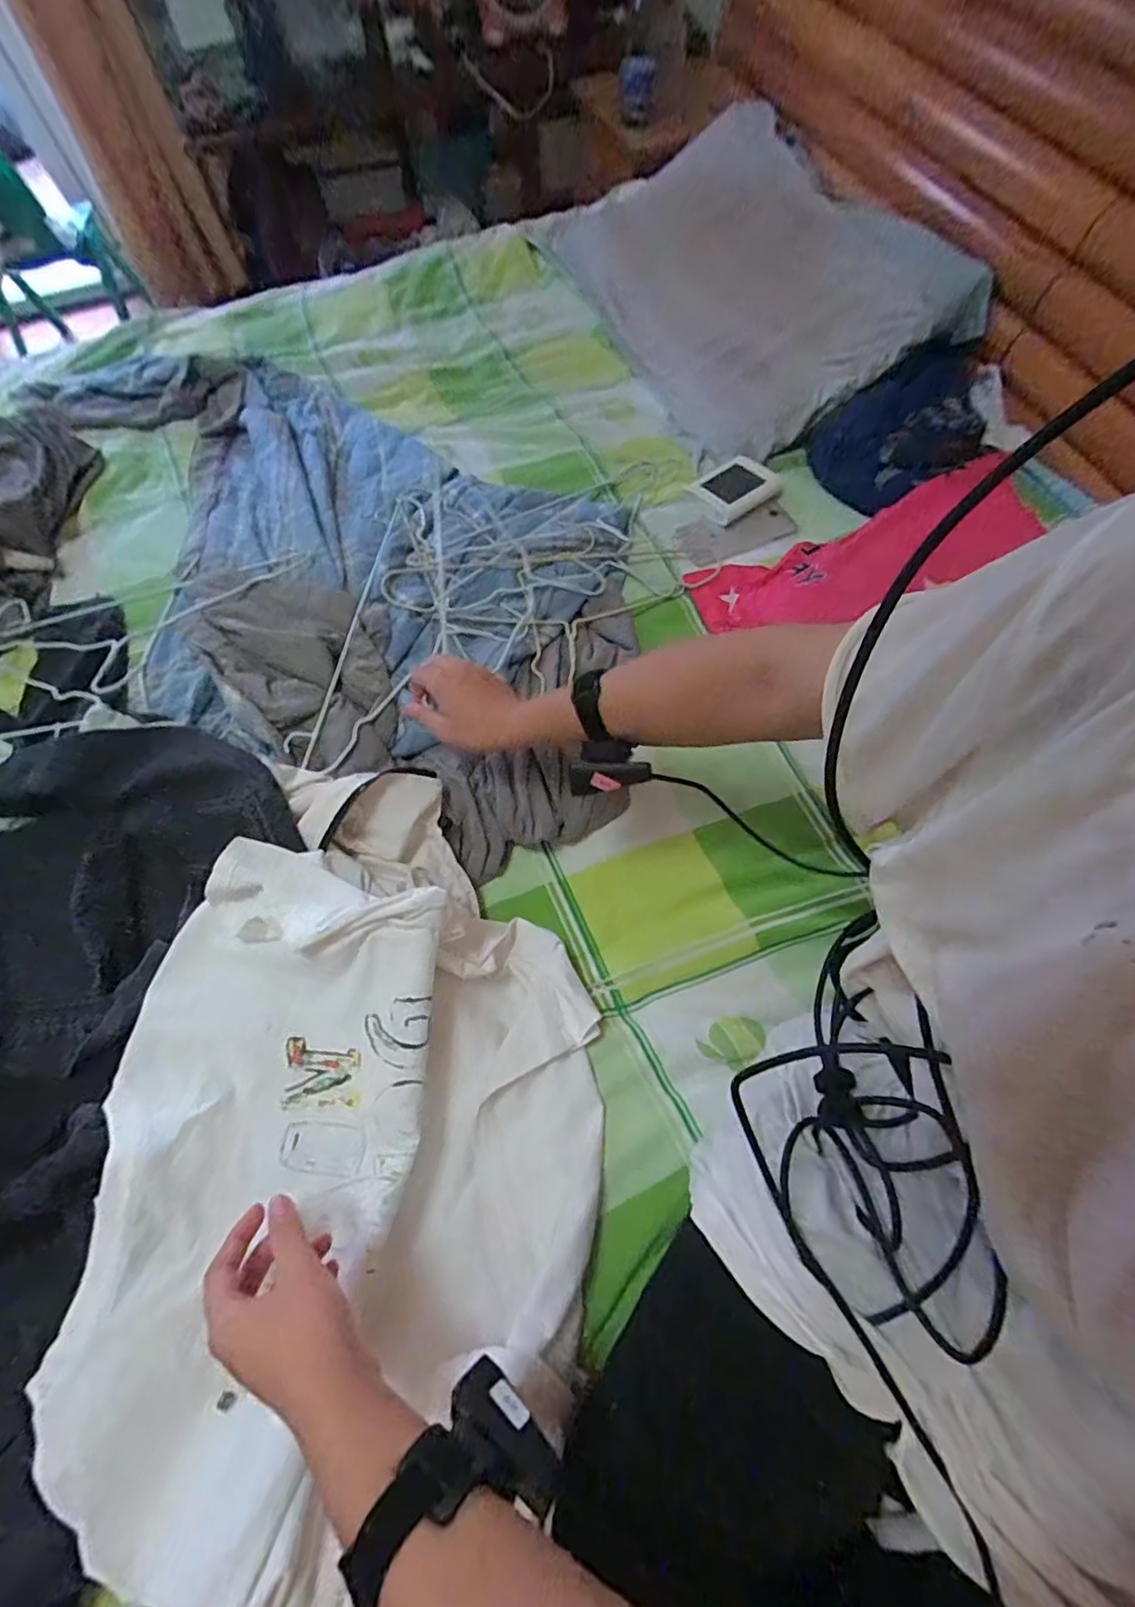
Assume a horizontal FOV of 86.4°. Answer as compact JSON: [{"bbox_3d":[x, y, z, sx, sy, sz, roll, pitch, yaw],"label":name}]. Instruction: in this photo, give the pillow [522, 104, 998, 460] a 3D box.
[{"bbox_3d":[0.231,-0.816,0.907,0.335,0.212,0.708,-26,67,-10],"label":"pillow"}]

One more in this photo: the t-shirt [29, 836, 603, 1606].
[{"bbox_3d":[-0.171,0.304,0.479,0.372,0.131,0.495,5,65,4],"label":"t-shirt"}]

